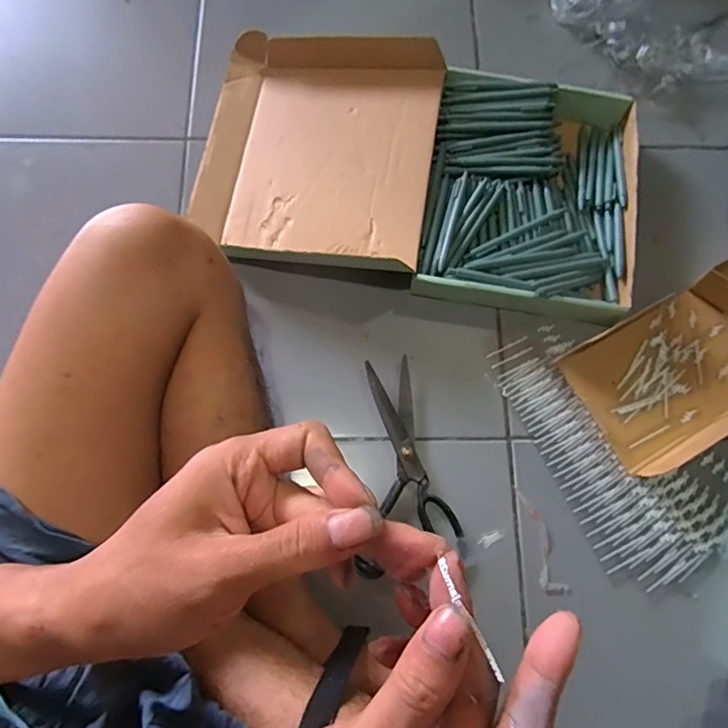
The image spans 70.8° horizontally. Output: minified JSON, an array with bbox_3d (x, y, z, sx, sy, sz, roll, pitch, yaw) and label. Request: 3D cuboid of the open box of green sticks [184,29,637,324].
[{"bbox_3d":[0.065,-0.248,0.652,0.551,0.060,0.327,8,75,1],"label":"open box of green sticks"}]

